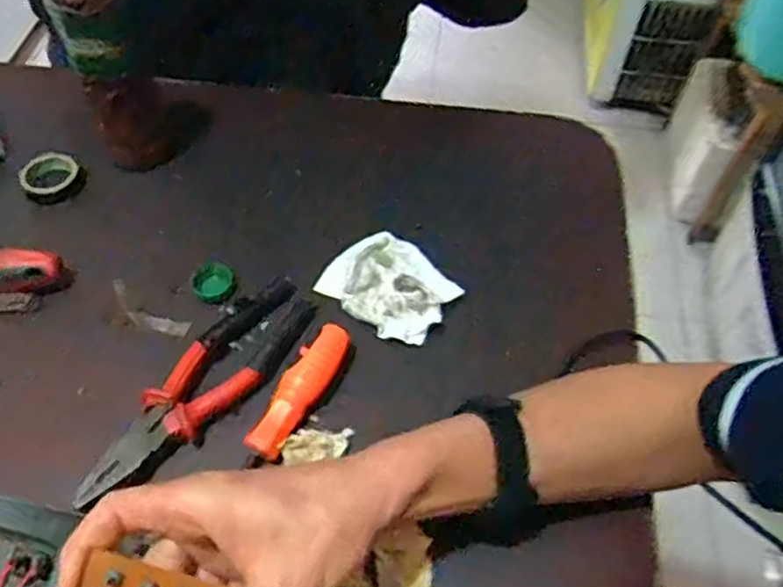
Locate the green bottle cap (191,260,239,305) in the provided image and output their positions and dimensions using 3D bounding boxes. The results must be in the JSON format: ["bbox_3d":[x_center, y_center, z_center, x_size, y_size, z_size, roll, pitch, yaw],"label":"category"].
[{"bbox_3d":[-0.141,-0.009,0.559,0.033,0.007,0.037,-17,56,-14],"label":"green bottle cap"}]

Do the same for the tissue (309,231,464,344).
[{"bbox_3d":[0.001,-0.007,0.554,0.081,0.020,0.099,-37,63,-24],"label":"tissue"}]

